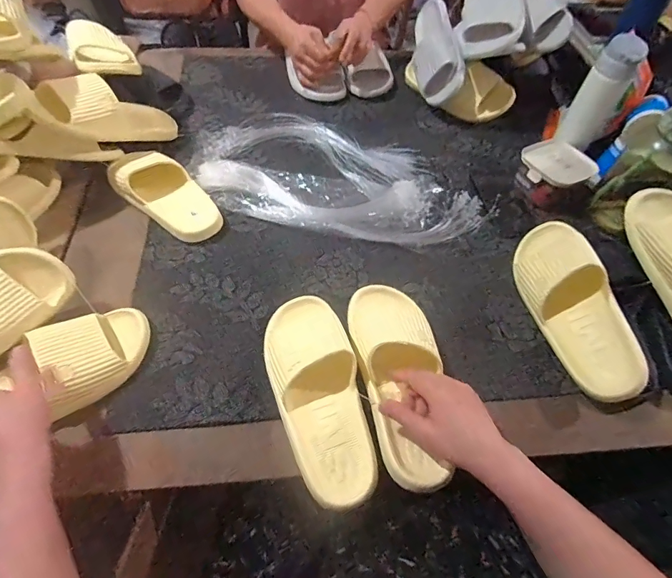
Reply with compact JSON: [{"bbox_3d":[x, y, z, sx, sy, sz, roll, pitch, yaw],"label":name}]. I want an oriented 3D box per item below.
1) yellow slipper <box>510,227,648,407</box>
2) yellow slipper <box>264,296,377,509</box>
[{"bbox_3d":[0.328,0.019,0.565,0.108,0.078,0.268,-32,55,28],"label":"yellow slipper"},{"bbox_3d":[-0.024,0.117,0.497,0.100,0.074,0.263,-13,57,-11],"label":"yellow slipper"}]

